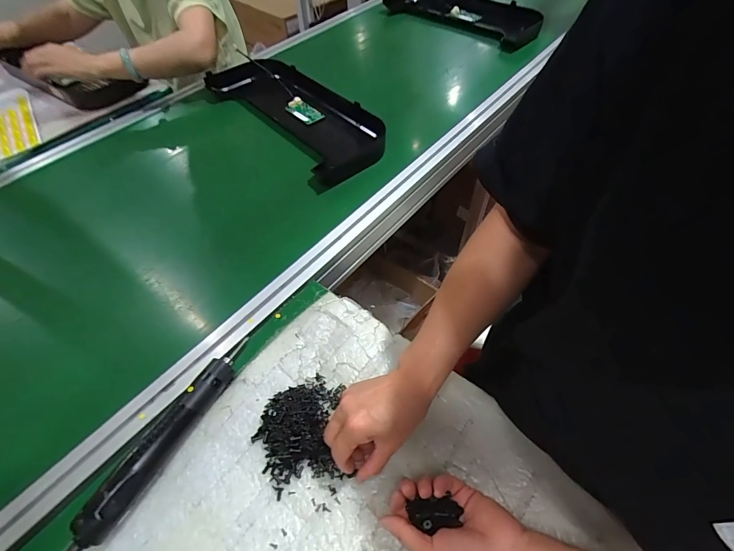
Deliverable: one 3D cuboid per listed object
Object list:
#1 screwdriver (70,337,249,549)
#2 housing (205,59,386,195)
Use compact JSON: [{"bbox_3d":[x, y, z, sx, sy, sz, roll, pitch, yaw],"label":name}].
[{"bbox_3d":[-0.214,0.165,0.405,0.036,0.041,0.227,20,56,17],"label":"screwdriver"},{"bbox_3d":[-0.167,-0.362,0.802,0.200,0.047,0.492,-32,58,-20],"label":"housing"}]

